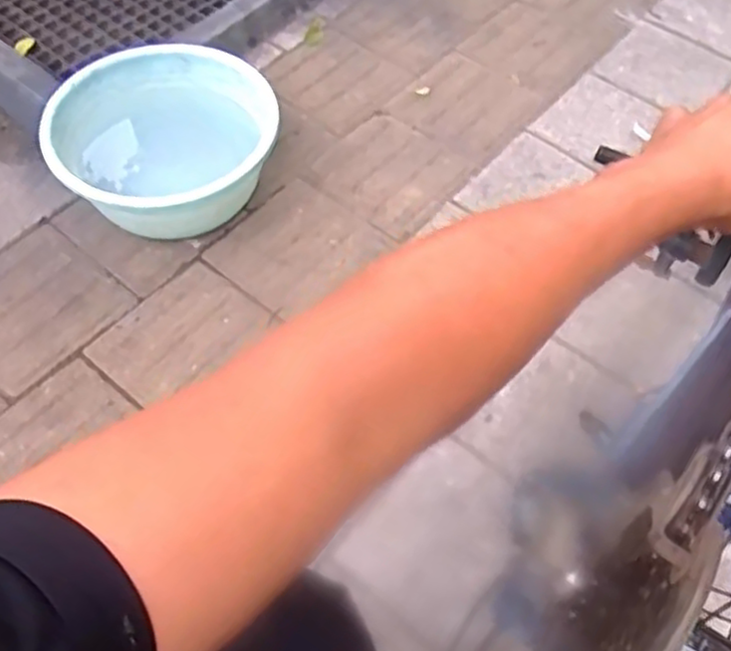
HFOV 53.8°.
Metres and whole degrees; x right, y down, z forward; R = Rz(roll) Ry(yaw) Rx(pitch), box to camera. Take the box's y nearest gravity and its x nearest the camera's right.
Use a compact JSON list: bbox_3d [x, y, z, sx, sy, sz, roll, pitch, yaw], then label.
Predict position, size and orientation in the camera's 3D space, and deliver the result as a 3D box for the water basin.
[{"bbox_3d":[-0.336,-0.319,1.262,0.385,0.172,0.320,-32,64,-21],"label":"water basin"}]

